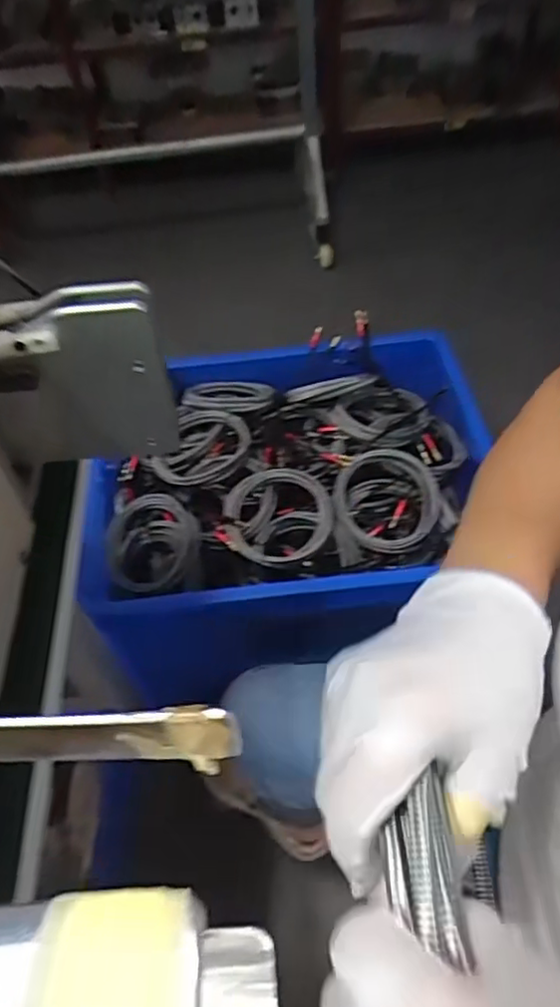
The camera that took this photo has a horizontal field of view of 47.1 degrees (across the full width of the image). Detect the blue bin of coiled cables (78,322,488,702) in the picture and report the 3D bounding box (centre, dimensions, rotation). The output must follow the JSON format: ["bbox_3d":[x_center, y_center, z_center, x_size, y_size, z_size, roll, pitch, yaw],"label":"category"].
[{"bbox_3d":[0.021,-0.017,1.013,0.600,0.240,0.456,-7,52,-1],"label":"blue bin of coiled cables"}]

